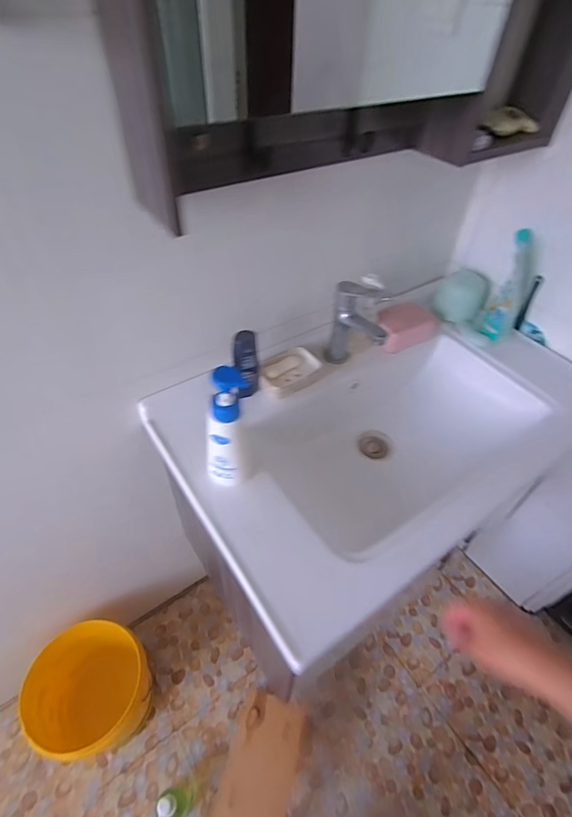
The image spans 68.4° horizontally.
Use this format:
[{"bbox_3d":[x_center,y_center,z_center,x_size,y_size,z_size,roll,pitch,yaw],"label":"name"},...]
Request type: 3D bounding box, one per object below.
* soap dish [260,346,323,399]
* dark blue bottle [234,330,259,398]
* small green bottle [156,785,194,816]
[{"bbox_3d":[0.010,-0.075,0.806,0.113,0.030,0.068,-28,54,-34],"label":"soap dish"},{"bbox_3d":[-0.069,-0.076,0.740,0.041,0.127,0.030,4,42,-6],"label":"dark blue bottle"},{"bbox_3d":[-0.259,0.883,0.940,0.076,0.172,0.074,5,42,-5],"label":"small green bottle"}]

